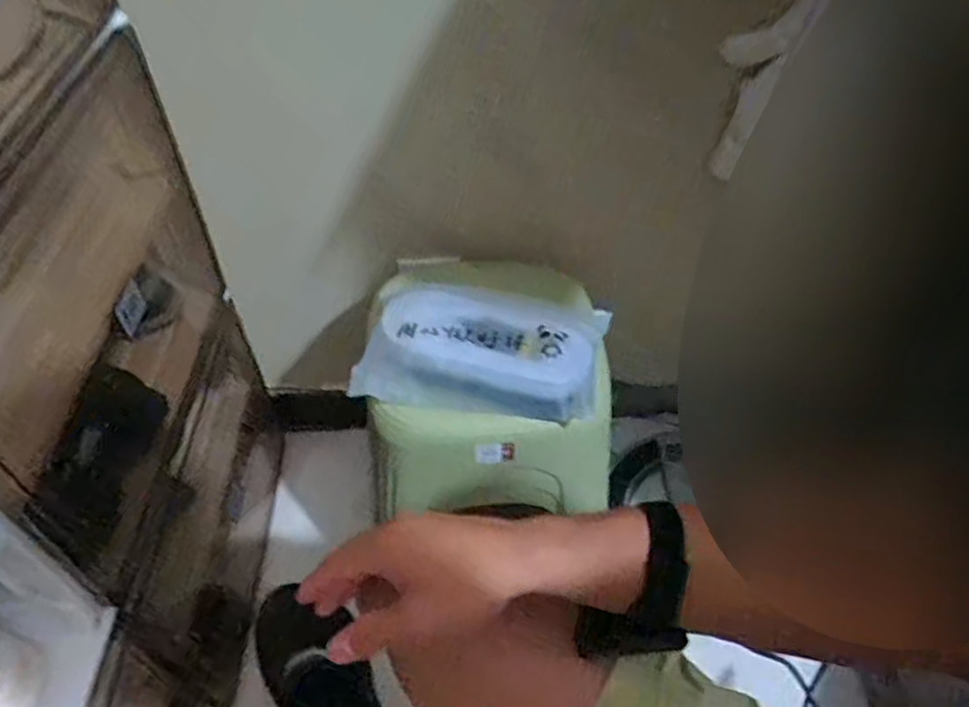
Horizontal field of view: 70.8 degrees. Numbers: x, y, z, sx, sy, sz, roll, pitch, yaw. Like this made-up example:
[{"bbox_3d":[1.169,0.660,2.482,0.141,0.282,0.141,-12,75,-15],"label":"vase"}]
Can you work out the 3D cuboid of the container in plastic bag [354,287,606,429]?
[{"bbox_3d":[0.000,-0.009,0.719,0.245,0.047,0.149,6,48,5],"label":"container in plastic bag"}]

